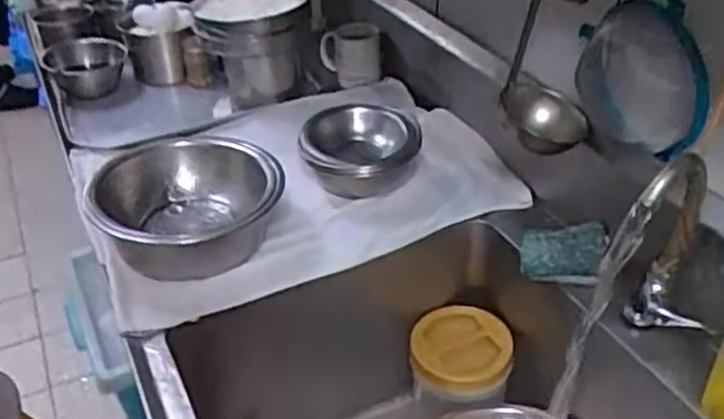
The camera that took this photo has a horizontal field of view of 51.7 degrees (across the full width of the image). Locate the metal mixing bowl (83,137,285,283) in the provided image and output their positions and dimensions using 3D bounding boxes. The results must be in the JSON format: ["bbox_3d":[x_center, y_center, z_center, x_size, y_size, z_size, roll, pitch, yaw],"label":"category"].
[{"bbox_3d":[-0.234,-0.001,0.996,0.232,0.086,0.233,-1,36,1],"label":"metal mixing bowl"}]

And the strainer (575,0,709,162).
[{"bbox_3d":[0.314,-0.147,0.837,0.066,0.152,0.185,-12,37,-14],"label":"strainer"}]

